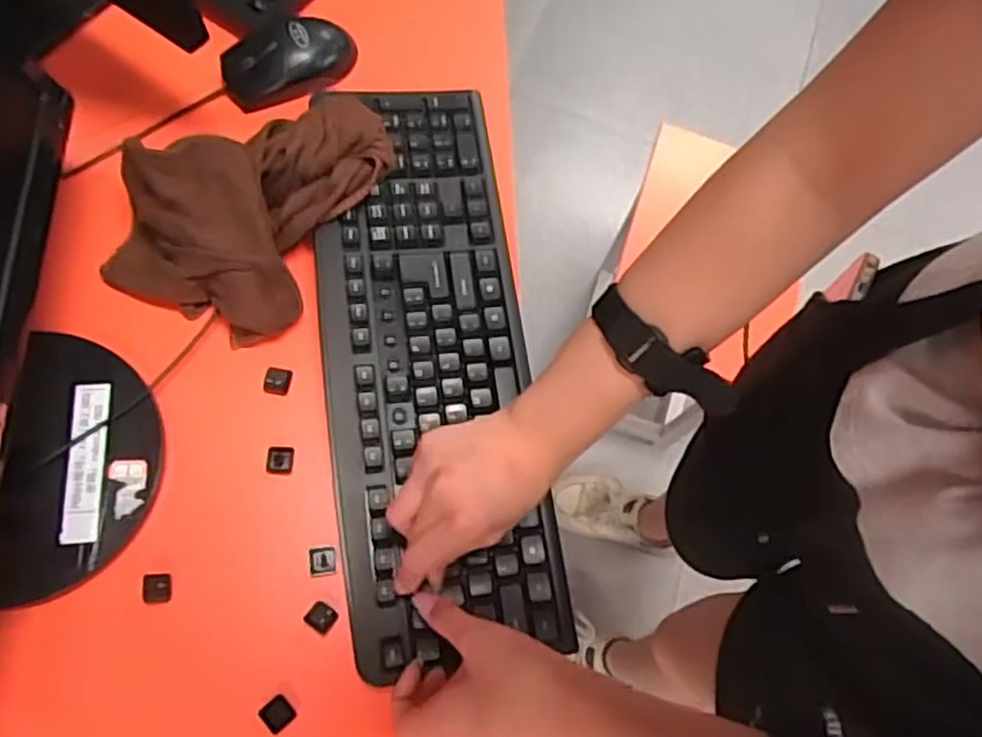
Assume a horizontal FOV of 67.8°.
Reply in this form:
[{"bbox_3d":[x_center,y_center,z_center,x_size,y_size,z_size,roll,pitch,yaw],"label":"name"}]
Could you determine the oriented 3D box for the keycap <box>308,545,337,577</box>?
[{"bbox_3d":[-0.110,0.126,0.478,0.017,0.011,0.018,-7,71,-8],"label":"keycap"}]

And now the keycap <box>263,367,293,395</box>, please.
[{"bbox_3d":[-0.151,0.008,0.515,0.019,0.004,0.019,10,69,-2],"label":"keycap"}]

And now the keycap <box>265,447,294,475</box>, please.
[{"bbox_3d":[-0.144,0.063,0.499,0.017,0.005,0.018,7,70,-3],"label":"keycap"}]

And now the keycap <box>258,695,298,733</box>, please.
[{"bbox_3d":[-0.130,0.210,0.444,0.017,0.007,0.018,-39,78,-17],"label":"keycap"}]

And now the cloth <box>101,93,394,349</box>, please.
[{"bbox_3d":[-0.169,-0.129,0.508,0.139,0.087,0.196,30,70,6],"label":"cloth"}]

